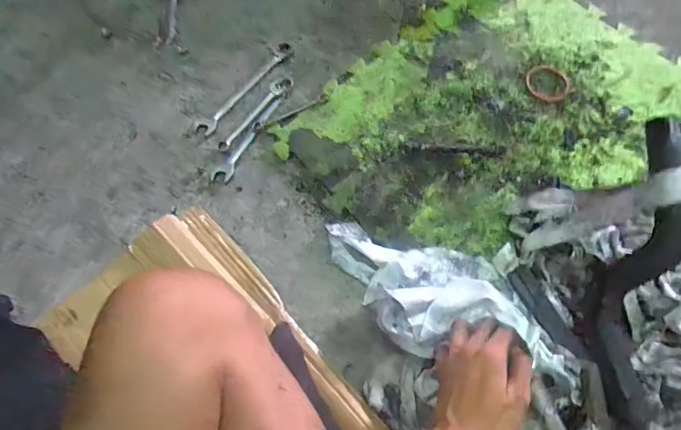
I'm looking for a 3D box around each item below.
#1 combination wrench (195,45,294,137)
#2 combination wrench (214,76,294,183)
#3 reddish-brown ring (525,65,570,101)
[{"bbox_3d":[-0.149,-0.202,0.677,0.030,0.006,0.204,35,74,13],"label":"combination wrench"},{"bbox_3d":[-0.131,-0.134,0.651,0.026,0.004,0.199,26,72,11],"label":"combination wrench"},{"bbox_3d":[0.324,-0.206,0.669,0.066,0.004,0.066,0,70,1],"label":"reddish-brown ring"}]

